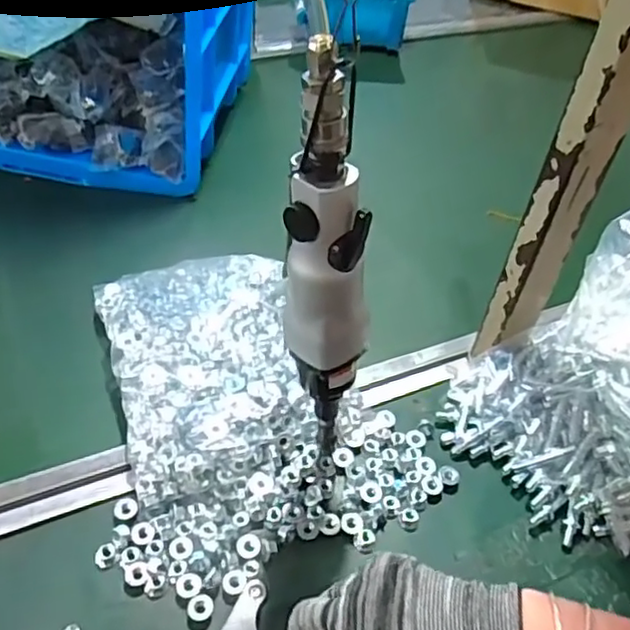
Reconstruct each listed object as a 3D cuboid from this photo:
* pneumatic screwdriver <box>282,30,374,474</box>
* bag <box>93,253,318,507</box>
[{"bbox_3d":[0.008,-0.018,0.381,0.053,0.258,0.043,11,47,4],"label":"pneumatic screwdriver"},{"bbox_3d":[-0.089,0.035,0.560,0.167,0.040,0.238,-12,49,-18],"label":"bag"}]

